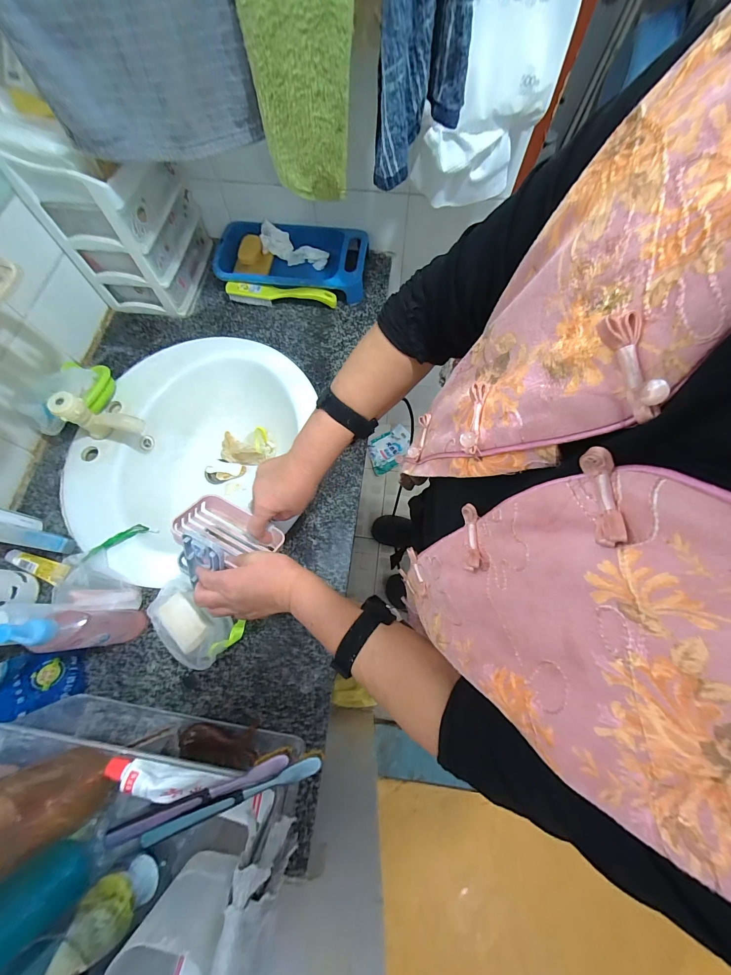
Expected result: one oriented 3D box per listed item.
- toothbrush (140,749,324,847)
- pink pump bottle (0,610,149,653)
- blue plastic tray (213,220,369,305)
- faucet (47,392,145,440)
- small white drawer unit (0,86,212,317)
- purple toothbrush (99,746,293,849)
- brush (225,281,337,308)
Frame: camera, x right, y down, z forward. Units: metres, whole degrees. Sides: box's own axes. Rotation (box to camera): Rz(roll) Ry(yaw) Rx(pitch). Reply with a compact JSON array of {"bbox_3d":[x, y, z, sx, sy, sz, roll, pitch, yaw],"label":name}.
[{"bbox_3d":[-0.123,0.288,0.306,0.179,0.029,0.015,-22,70,-7],"label":"toothbrush"},{"bbox_3d":[-0.348,0.172,0.403,0.051,0.178,0.045,-1,69,1],"label":"pink pump bottle"},{"bbox_3d":[-0.158,-0.492,0.731,0.315,0.060,0.189,9,69,5],"label":"blue plastic tray"},{"bbox_3d":[-0.432,-0.105,0.560,0.122,0.105,0.044,17,70,7],"label":"faucet"},{"bbox_3d":[-0.450,-0.528,0.621,0.170,0.290,0.224,7,69,4],"label":"small white drawer unit"},{"bbox_3d":[-0.153,0.286,0.305,0.178,0.022,0.016,-22,70,-7],"label":"purple toothbrush"},{"bbox_3d":[-0.177,-0.401,0.702,0.226,0.036,0.028,7,69,4],"label":"brush"}]

